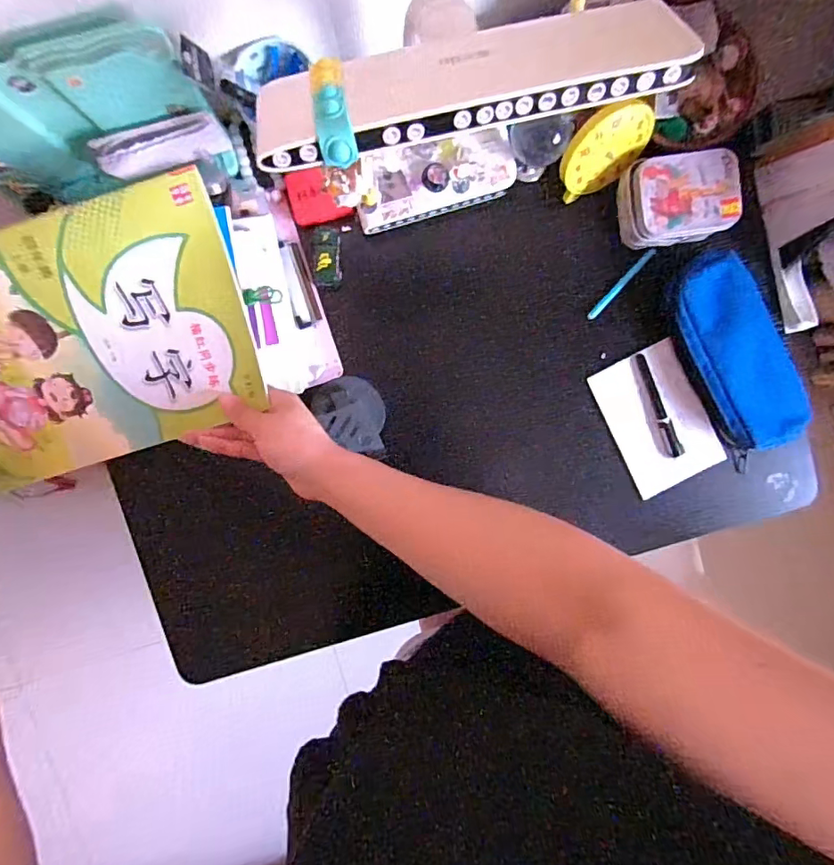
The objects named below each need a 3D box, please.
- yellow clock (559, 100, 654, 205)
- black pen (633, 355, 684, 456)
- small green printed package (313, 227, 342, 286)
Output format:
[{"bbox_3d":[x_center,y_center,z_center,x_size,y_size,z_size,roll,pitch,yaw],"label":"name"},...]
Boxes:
[{"bbox_3d":[0.191,-0.289,0.520,0.094,0.095,0.024,-27,66,9],"label":"yellow clock"},{"bbox_3d":[0.276,-0.031,0.589,0.015,0.009,0.124,-24,95,-1],"label":"black pen"},{"bbox_3d":[-0.097,-0.192,0.547,0.029,0.012,0.061,-3,94,-3],"label":"small green printed package"}]

